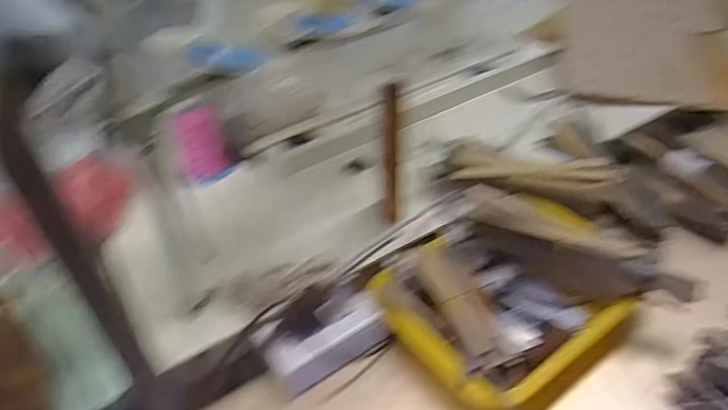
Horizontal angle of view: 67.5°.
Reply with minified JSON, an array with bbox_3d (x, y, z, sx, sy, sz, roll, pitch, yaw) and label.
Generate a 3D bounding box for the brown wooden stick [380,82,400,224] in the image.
[{"bbox_3d":[0.030,-0.053,0.611,0.020,0.177,0.021,-1,40,4],"label":"brown wooden stick"}]

